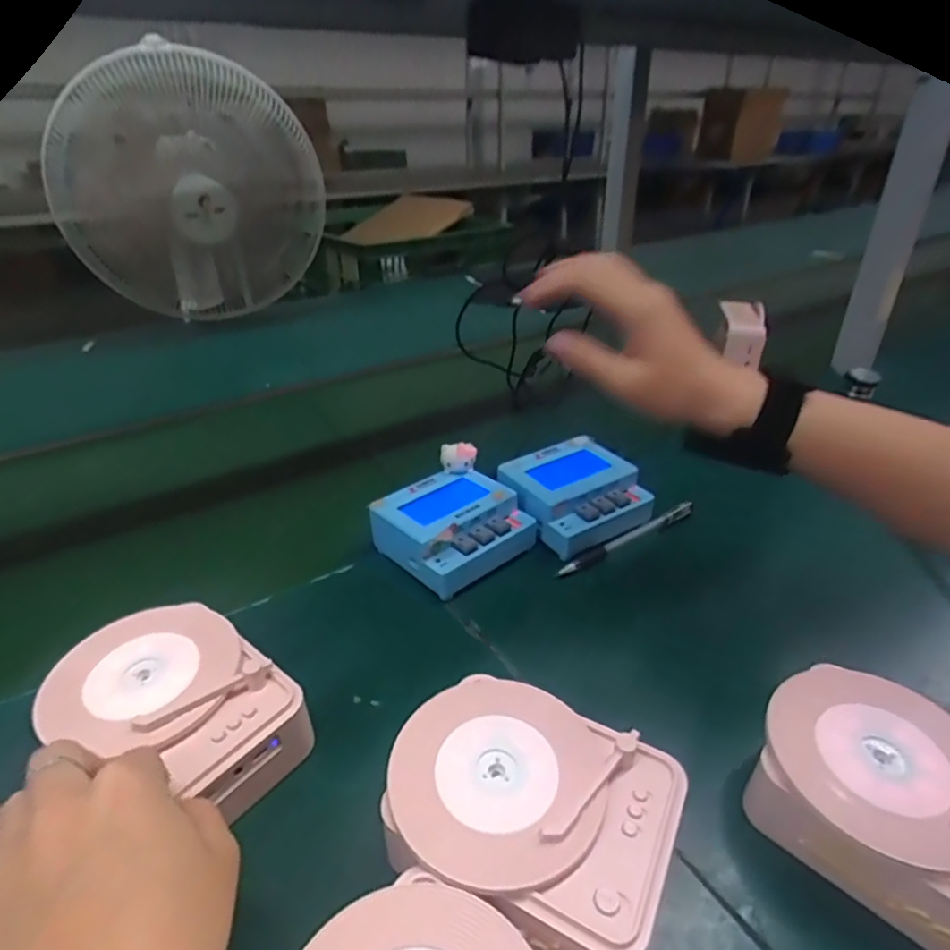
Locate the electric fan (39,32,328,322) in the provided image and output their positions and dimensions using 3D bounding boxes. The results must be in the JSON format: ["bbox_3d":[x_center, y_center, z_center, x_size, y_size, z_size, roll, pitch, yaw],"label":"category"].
[{"bbox_3d":[-0.460,-0.491,1.049,0.358,0.412,0.334,-8,33,-11],"label":"electric fan"}]

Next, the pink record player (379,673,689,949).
[{"bbox_3d":[0.025,0.165,0.287,0.128,0.052,0.102,14,35,22],"label":"pink record player"}]

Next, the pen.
[{"bbox_3d":[0.134,0.055,0.505,0.155,0.016,0.013,-20,37,-28],"label":"pen"}]

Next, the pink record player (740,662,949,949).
[{"bbox_3d":[0.209,0.163,0.289,0.131,0.053,0.104,25,40,35],"label":"pink record player"}]

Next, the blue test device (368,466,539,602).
[{"bbox_3d":[-0.017,0.045,0.488,0.101,0.051,0.103,-26,40,-35],"label":"blue test device"}]

